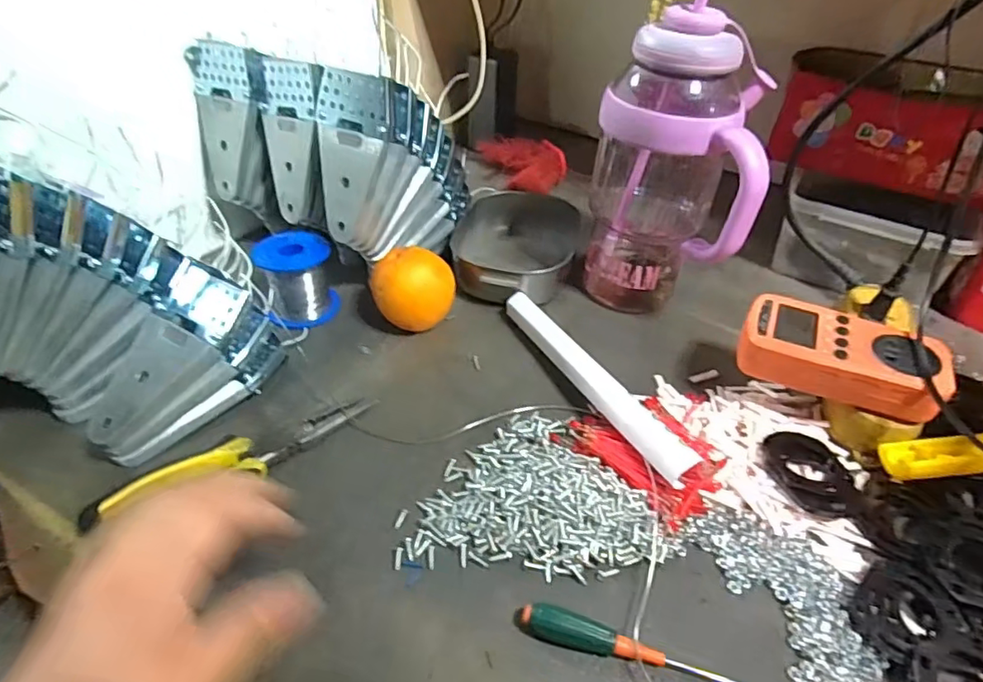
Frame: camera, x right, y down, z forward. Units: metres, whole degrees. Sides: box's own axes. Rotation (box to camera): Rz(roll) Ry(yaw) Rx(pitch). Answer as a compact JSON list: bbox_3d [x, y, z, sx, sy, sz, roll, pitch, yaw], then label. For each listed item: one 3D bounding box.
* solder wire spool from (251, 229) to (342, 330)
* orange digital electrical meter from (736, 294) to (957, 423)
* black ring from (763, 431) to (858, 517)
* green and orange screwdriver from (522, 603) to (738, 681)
[{"bbox_3d":[-0.175,-0.060,0.514,0.061,0.064,0.076,-15,43,-15],"label":"solder wire spool"},{"bbox_3d":[0.247,0.010,0.406,0.127,0.031,0.065,18,44,18],"label":"orange digital electrical meter"},{"bbox_3d":[0.213,0.089,0.382,0.047,0.012,0.062,-10,42,-10],"label":"black ring"},{"bbox_3d":[0.088,0.167,0.301,0.145,0.017,0.014,11,43,13],"label":"green and orange screwdriver"}]

